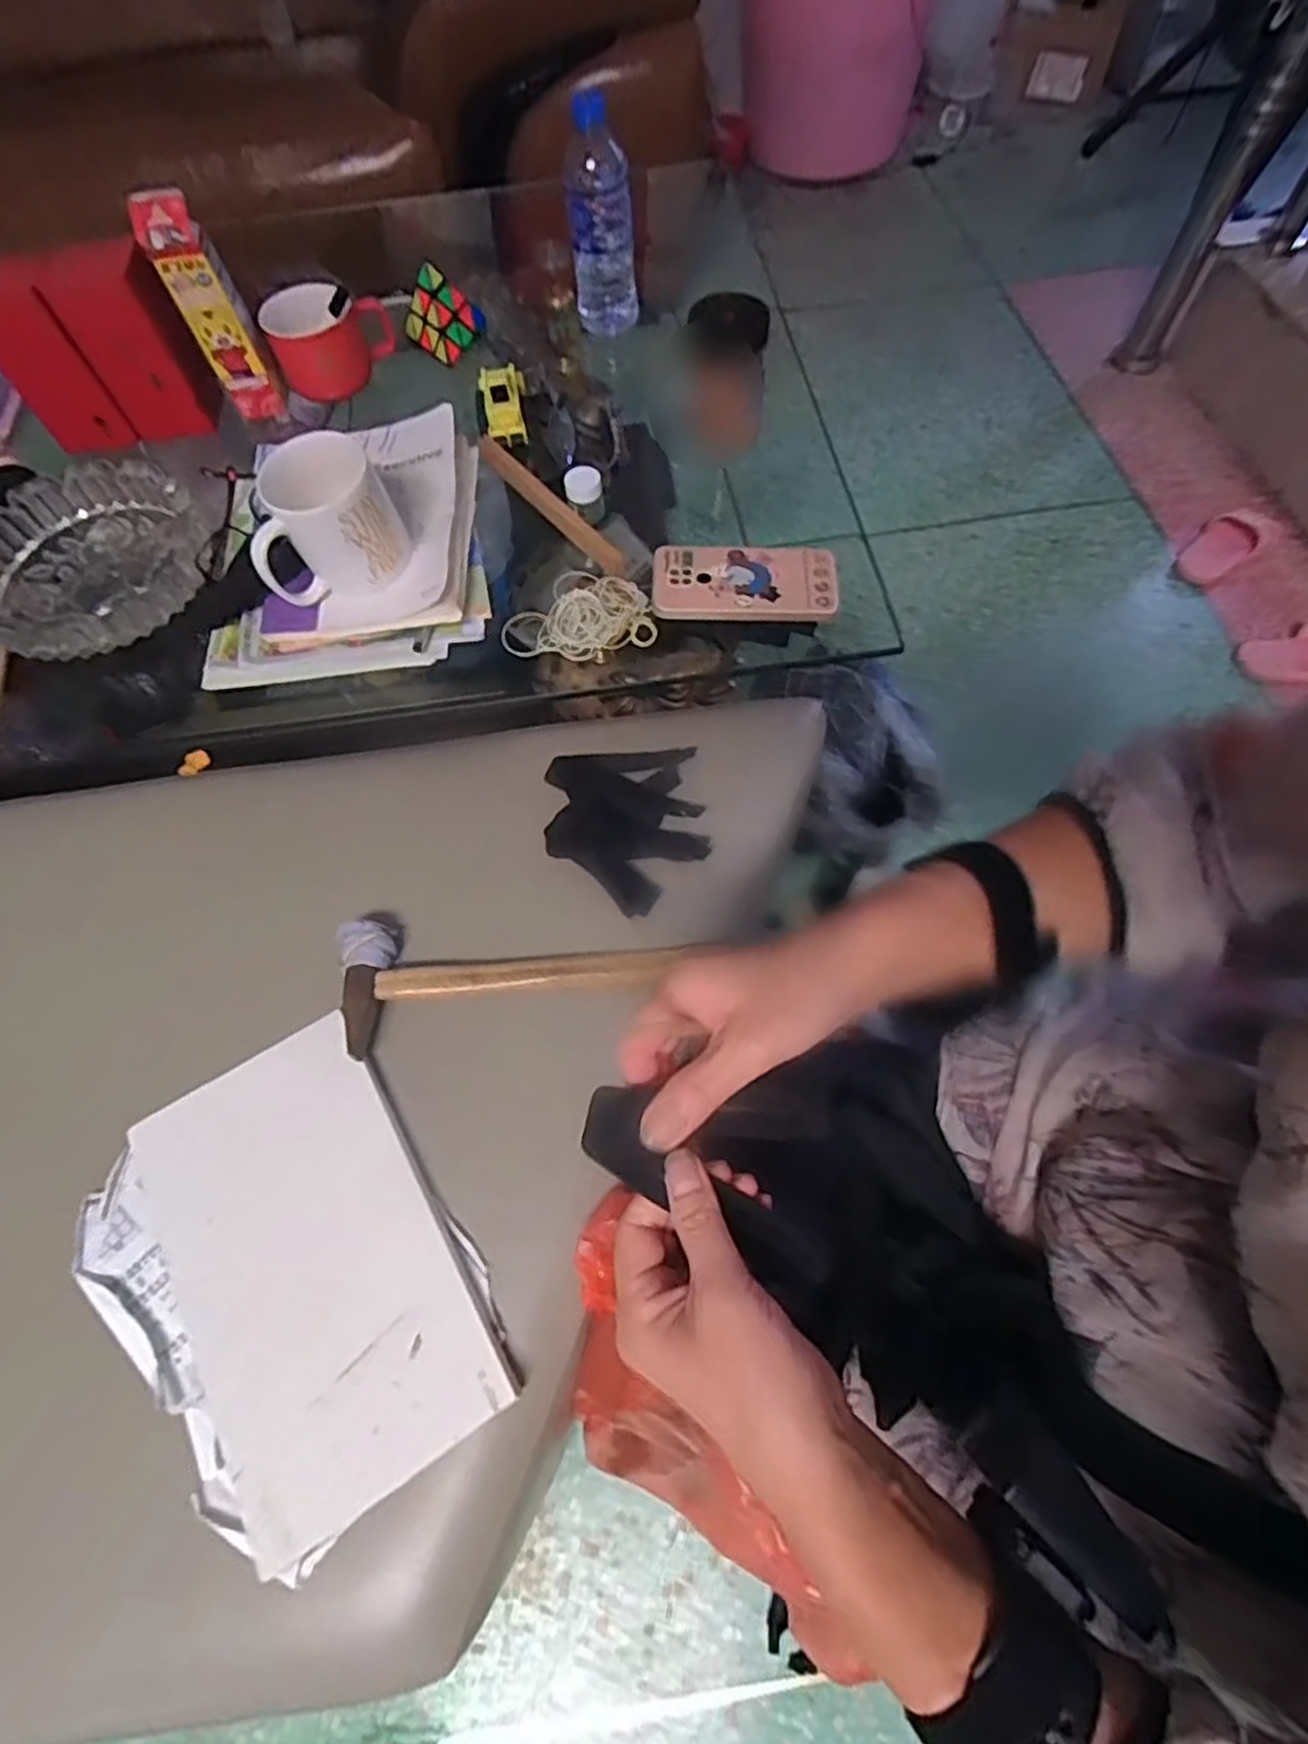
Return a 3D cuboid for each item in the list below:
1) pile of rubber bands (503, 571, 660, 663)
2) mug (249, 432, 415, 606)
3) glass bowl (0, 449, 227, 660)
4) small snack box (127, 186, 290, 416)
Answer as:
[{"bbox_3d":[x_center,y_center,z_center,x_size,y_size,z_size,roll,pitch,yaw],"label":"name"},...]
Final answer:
[{"bbox_3d":[-0.067,-0.246,0.672,0.137,0.026,0.108,3,65,5],"label":"pile of rubber bands"},{"bbox_3d":[-0.287,-0.304,0.633,0.121,0.096,0.079,-18,65,-5],"label":"mug"},{"bbox_3d":[-0.536,-0.291,0.695,0.220,0.063,0.213,-1,64,3],"label":"glass bowl"},{"bbox_3d":[-0.457,-0.582,0.757,0.059,0.193,0.038,-6,63,0],"label":"small snack box"}]

